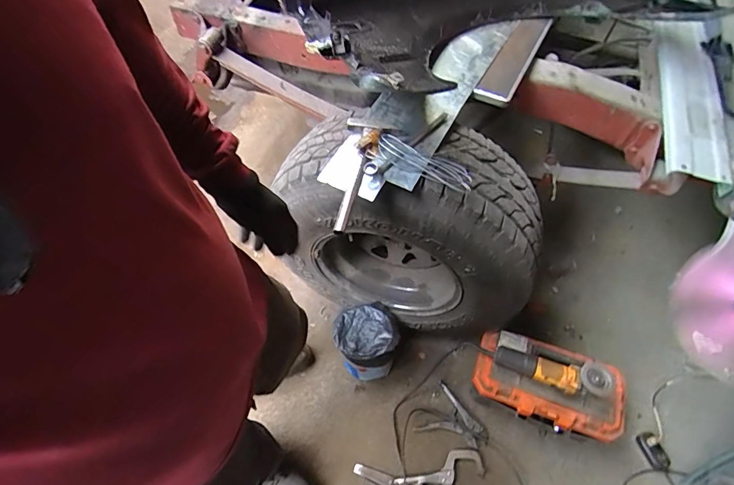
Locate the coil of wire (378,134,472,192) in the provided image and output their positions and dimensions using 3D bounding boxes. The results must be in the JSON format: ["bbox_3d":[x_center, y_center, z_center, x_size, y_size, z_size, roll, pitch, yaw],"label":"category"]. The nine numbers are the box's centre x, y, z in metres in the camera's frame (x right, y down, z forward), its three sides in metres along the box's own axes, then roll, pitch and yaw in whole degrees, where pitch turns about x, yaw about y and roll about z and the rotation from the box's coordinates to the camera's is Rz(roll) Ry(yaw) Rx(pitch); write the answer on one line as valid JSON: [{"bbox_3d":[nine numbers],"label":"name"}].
[{"bbox_3d":[0.115,-0.160,0.816,0.196,0.016,0.071,27,60,5],"label":"coil of wire"}]

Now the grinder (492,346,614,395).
[{"bbox_3d":[0.469,0.325,1.051,0.273,0.073,0.082,14,58,11],"label":"grinder"}]

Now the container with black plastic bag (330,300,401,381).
[{"bbox_3d":[-0.001,0.309,1.260,0.181,0.191,0.181,-1,57,1],"label":"container with black plastic bag"}]

